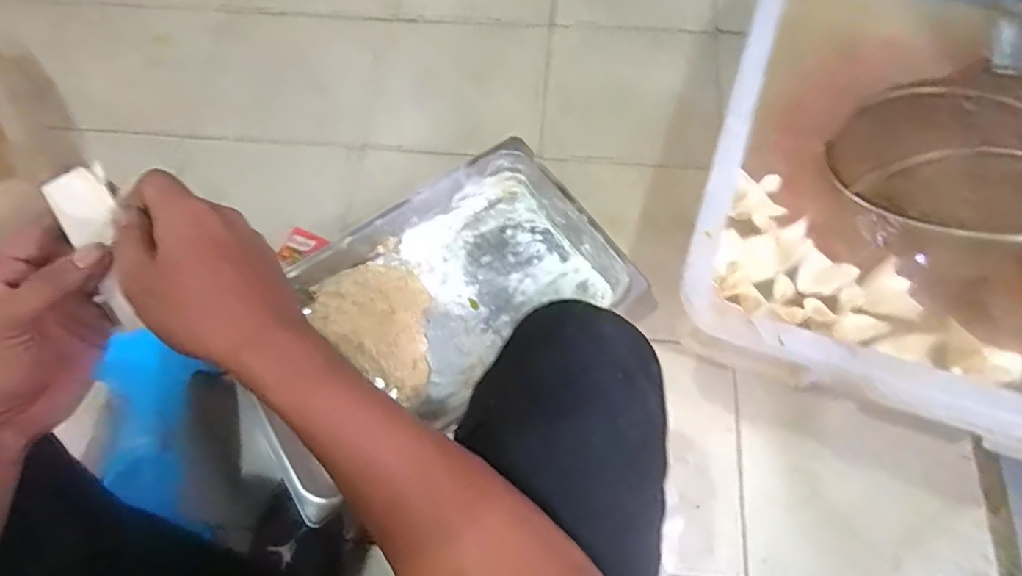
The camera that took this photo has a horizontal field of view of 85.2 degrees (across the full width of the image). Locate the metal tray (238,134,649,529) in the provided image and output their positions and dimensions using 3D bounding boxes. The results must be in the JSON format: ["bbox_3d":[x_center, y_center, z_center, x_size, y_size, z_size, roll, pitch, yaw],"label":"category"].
[{"bbox_3d":[-0.096,0.024,0.808,0.491,0.102,0.317,-34,70,-11],"label":"metal tray"}]

